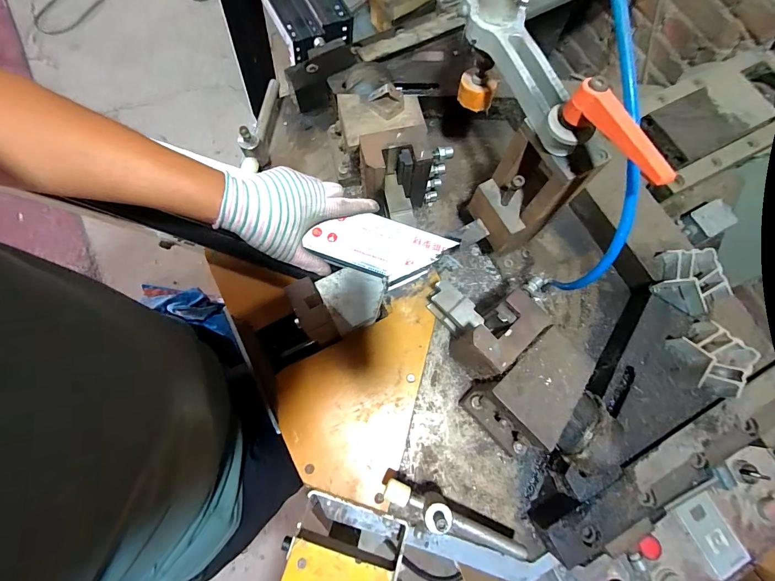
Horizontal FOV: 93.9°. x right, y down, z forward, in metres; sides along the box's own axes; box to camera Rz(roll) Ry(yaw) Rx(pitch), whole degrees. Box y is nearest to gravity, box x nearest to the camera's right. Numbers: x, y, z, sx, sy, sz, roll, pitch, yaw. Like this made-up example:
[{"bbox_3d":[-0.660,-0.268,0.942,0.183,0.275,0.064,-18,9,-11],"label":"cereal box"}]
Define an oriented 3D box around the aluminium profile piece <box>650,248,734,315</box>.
[{"bbox_3d":[0.380,-0.011,0.453,0.083,0.033,0.079,0,75,-1],"label":"aluminium profile piece"}]

